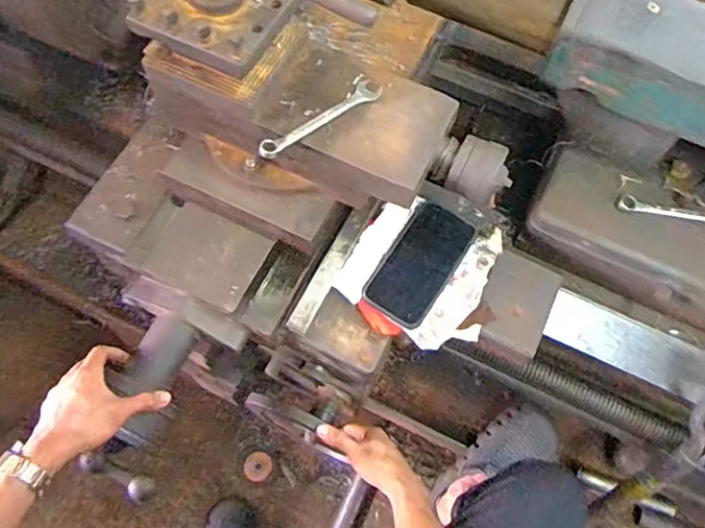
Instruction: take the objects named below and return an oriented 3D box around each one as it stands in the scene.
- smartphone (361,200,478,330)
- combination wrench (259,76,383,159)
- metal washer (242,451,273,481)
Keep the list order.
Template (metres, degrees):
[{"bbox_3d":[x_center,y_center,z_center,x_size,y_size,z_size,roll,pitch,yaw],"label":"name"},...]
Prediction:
[{"bbox_3d":[0.084,-0.002,0.736,0.081,0.016,0.156,32,69,11],"label":"smartphone"},{"bbox_3d":[-0.035,-0.161,0.663,0.157,0.013,0.028,-37,73,-17],"label":"combination wrench"},{"bbox_3d":[-0.235,0.505,1.485,0.067,0.009,0.070,1,66,-2],"label":"metal washer"}]

